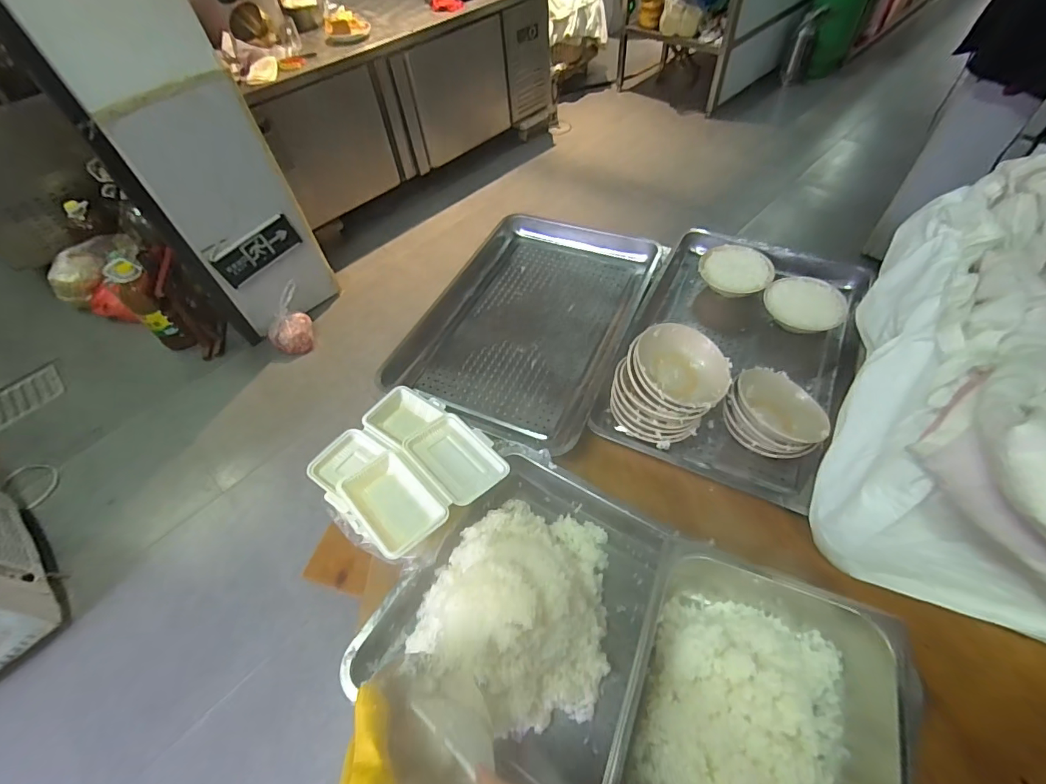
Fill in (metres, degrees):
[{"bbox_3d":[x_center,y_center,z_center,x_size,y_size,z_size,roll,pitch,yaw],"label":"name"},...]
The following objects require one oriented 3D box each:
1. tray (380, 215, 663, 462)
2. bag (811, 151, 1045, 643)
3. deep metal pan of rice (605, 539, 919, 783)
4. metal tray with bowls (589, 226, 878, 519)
[{"bbox_3d":[0.012,-0.161,0.953,0.401,0.055,0.593,19,58,17],"label":"tray"},{"bbox_3d":[0.631,-0.006,0.566,0.369,0.317,0.619,18,58,17],"label":"bag"},{"bbox_3d":[0.255,0.372,0.505,0.279,0.114,0.334,17,57,16],"label":"deep metal pan of rice"},{"bbox_3d":[0.390,-0.118,0.830,0.365,0.180,0.584,21,59,19],"label":"metal tray with bowls"}]

